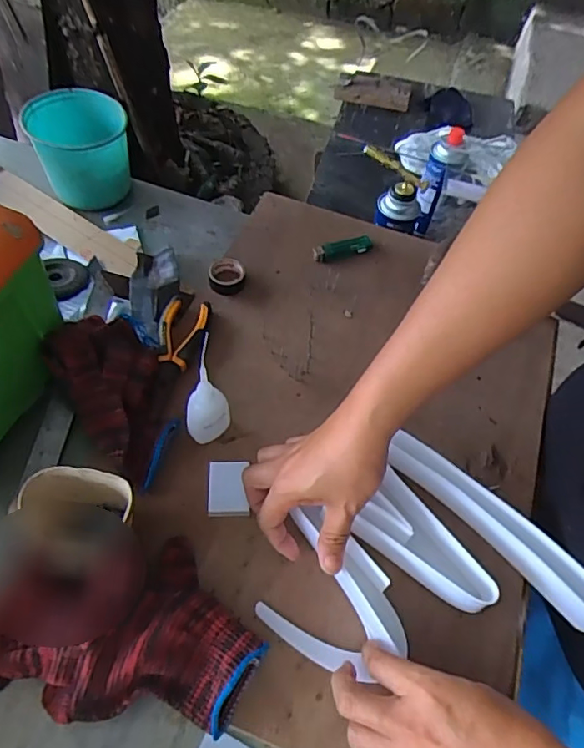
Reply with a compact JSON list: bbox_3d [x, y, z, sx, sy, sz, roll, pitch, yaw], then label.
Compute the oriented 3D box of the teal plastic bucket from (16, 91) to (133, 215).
[{"bbox_3d":[-0.278,-0.299,0.713,0.114,0.103,0.121,3,56,-5],"label":"teal plastic bucket"}]

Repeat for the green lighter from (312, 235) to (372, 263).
[{"bbox_3d":[0.067,-0.165,0.688,0.080,0.013,0.025,-18,60,-14],"label":"green lighter"}]

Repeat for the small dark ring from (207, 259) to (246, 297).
[{"bbox_3d":[-0.079,-0.119,0.645,0.044,0.015,0.050,4,57,0],"label":"small dark ring"}]

